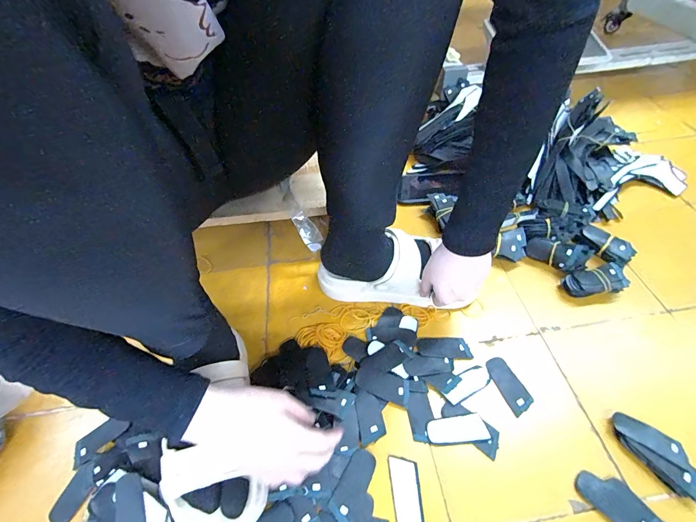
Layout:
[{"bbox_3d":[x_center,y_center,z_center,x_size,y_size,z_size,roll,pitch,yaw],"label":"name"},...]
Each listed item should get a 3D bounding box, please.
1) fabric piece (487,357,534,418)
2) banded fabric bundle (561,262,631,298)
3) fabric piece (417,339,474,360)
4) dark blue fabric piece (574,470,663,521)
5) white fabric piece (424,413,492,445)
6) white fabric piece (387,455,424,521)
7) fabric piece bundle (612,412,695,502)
[{"bbox_3d":[0.213,0.163,0.442,0.032,0.004,0.071,-19,52,-11],"label":"fabric piece"},{"bbox_3d":[0.381,0.035,0.514,0.080,0.032,0.046,-12,51,-5],"label":"banded fabric bundle"},{"bbox_3d":[0.137,0.126,0.478,0.075,0.004,0.032,-3,51,2],"label":"fabric piece"},{"bbox_3d":[0.296,0.264,0.350,0.041,0.007,0.096,-38,58,-24],"label":"dark blue fabric piece"},{"bbox_3d":[0.133,0.208,0.408,0.073,0.004,0.031,-10,55,2],"label":"white fabric piece"},{"bbox_3d":[0.065,0.260,0.369,0.032,0.004,0.074,-5,51,1],"label":"white fabric piece"},{"bbox_3d":[0.352,0.216,0.379,0.046,0.012,0.091,-26,54,-16],"label":"fabric piece bundle"}]

